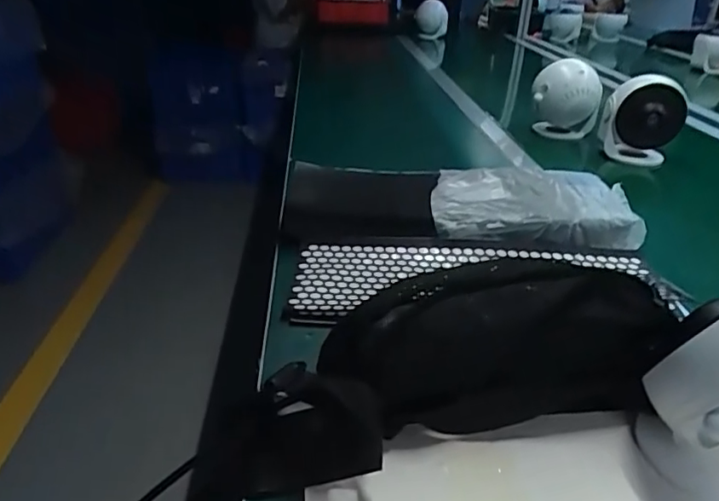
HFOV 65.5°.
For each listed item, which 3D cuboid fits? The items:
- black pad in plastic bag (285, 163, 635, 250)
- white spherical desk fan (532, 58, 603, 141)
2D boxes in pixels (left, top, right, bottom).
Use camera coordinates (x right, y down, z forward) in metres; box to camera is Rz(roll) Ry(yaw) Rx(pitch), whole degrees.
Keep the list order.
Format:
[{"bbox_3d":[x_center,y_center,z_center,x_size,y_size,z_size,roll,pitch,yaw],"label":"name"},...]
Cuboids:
[{"bbox_3d":[0.108,-0.052,0.647,0.379,0.062,0.164,2,28,0],"label":"black pad in plastic bag"},{"bbox_3d":[0.367,-0.263,0.989,0.109,0.140,0.109,14,31,20],"label":"white spherical desk fan"}]

